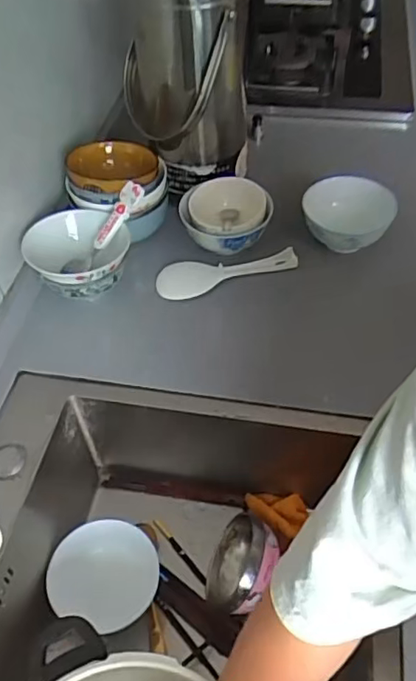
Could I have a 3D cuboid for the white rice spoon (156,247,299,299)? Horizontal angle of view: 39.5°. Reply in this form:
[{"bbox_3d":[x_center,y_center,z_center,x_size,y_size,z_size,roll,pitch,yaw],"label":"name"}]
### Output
[{"bbox_3d":[0.023,-0.100,0.796,0.191,0.018,0.058,-16,50,-10],"label":"white rice spoon"}]

